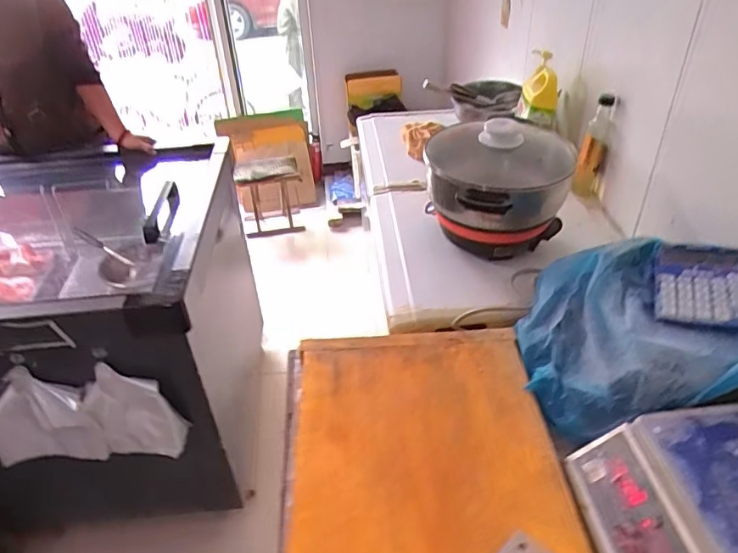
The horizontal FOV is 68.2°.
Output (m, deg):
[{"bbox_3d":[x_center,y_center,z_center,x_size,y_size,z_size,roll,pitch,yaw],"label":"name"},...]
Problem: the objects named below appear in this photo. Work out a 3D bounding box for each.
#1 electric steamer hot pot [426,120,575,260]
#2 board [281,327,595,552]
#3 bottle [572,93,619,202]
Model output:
[{"bbox_3d":[0.260,-0.183,1.097,0.280,0.229,0.332,-2,37,2],"label":"electric steamer hot pot"},{"bbox_3d":[0.073,0.276,0.704,0.370,0.037,0.585,-4,37,-1],"label":"board"},{"bbox_3d":[0.514,-0.278,1.248,0.071,0.257,0.076,13,40,21],"label":"bottle"}]

